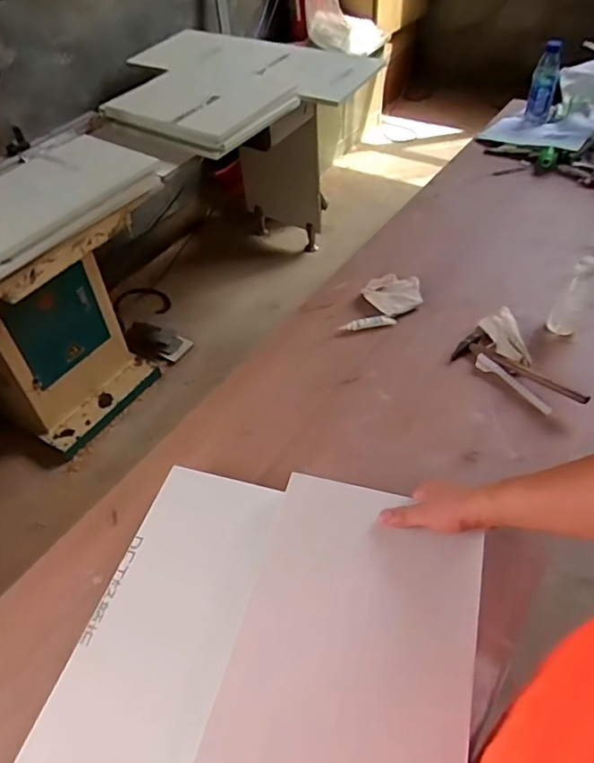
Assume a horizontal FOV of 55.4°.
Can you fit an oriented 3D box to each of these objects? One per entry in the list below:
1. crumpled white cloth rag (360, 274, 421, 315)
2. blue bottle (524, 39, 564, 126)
[{"bbox_3d":[0.202,-0.182,1.150,0.119,0.016,0.105,-19,49,-13],"label":"crumpled white cloth rag"},{"bbox_3d":[0.695,-0.842,1.588,0.068,0.188,0.078,15,50,16],"label":"blue bottle"}]

